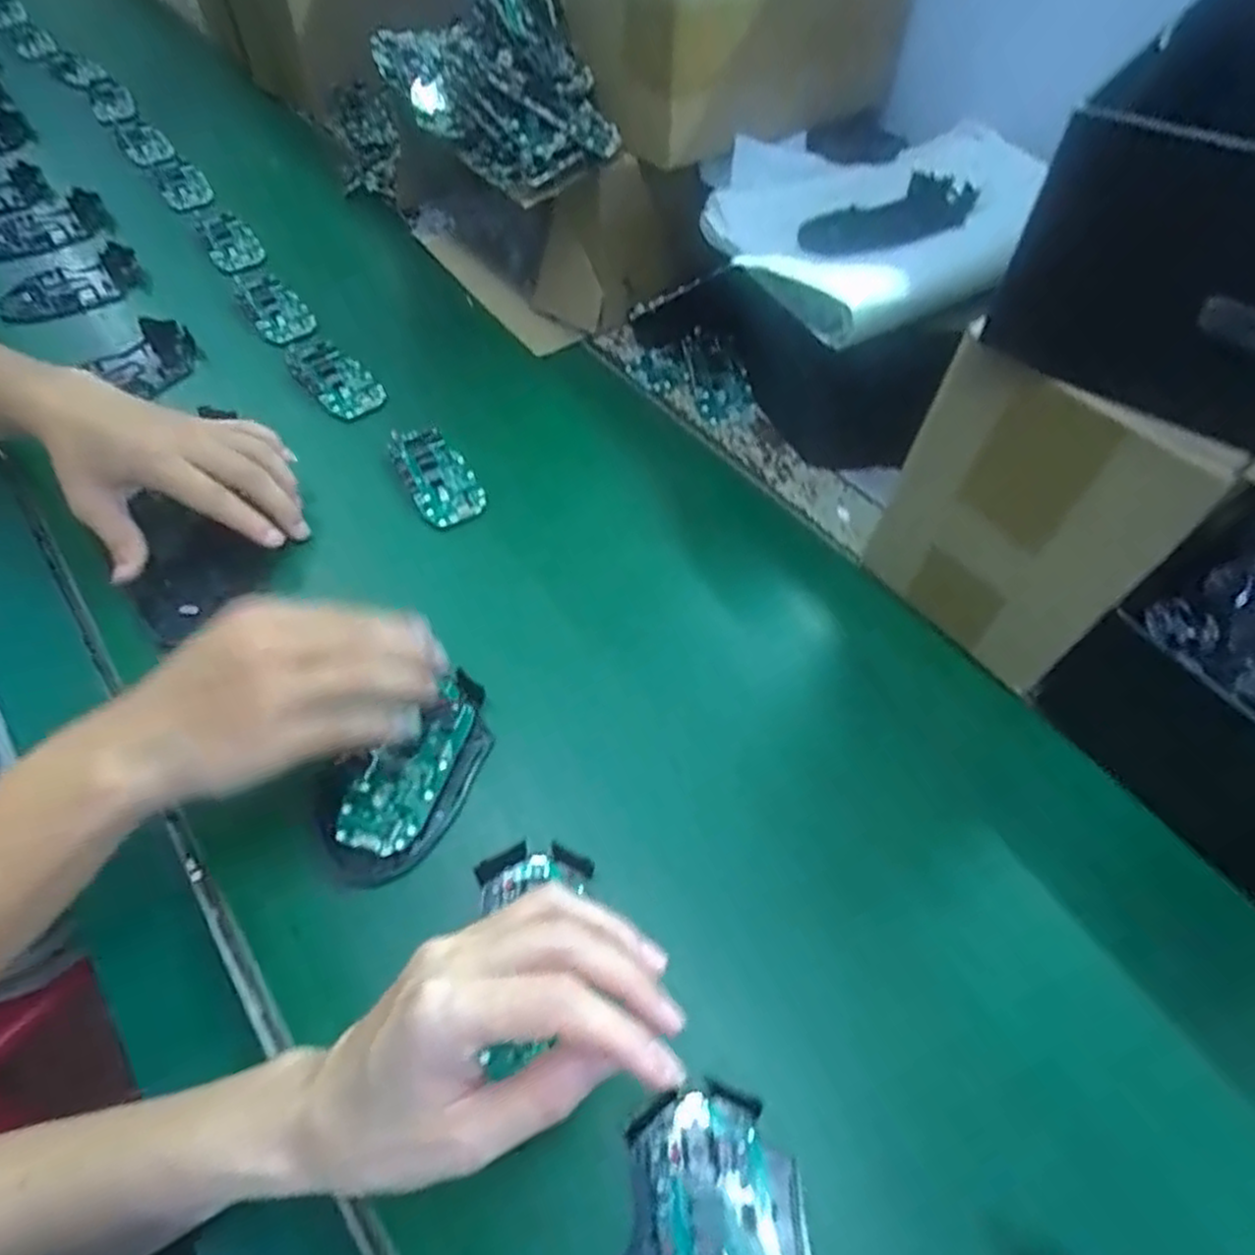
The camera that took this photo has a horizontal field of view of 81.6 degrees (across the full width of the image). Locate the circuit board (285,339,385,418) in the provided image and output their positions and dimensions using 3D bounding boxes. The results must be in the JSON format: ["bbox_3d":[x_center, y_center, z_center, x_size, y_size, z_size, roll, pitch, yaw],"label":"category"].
[{"bbox_3d":[-0.234,-0.199,0.571,0.044,0.010,0.106,-39,64,-20],"label":"circuit board"}]

